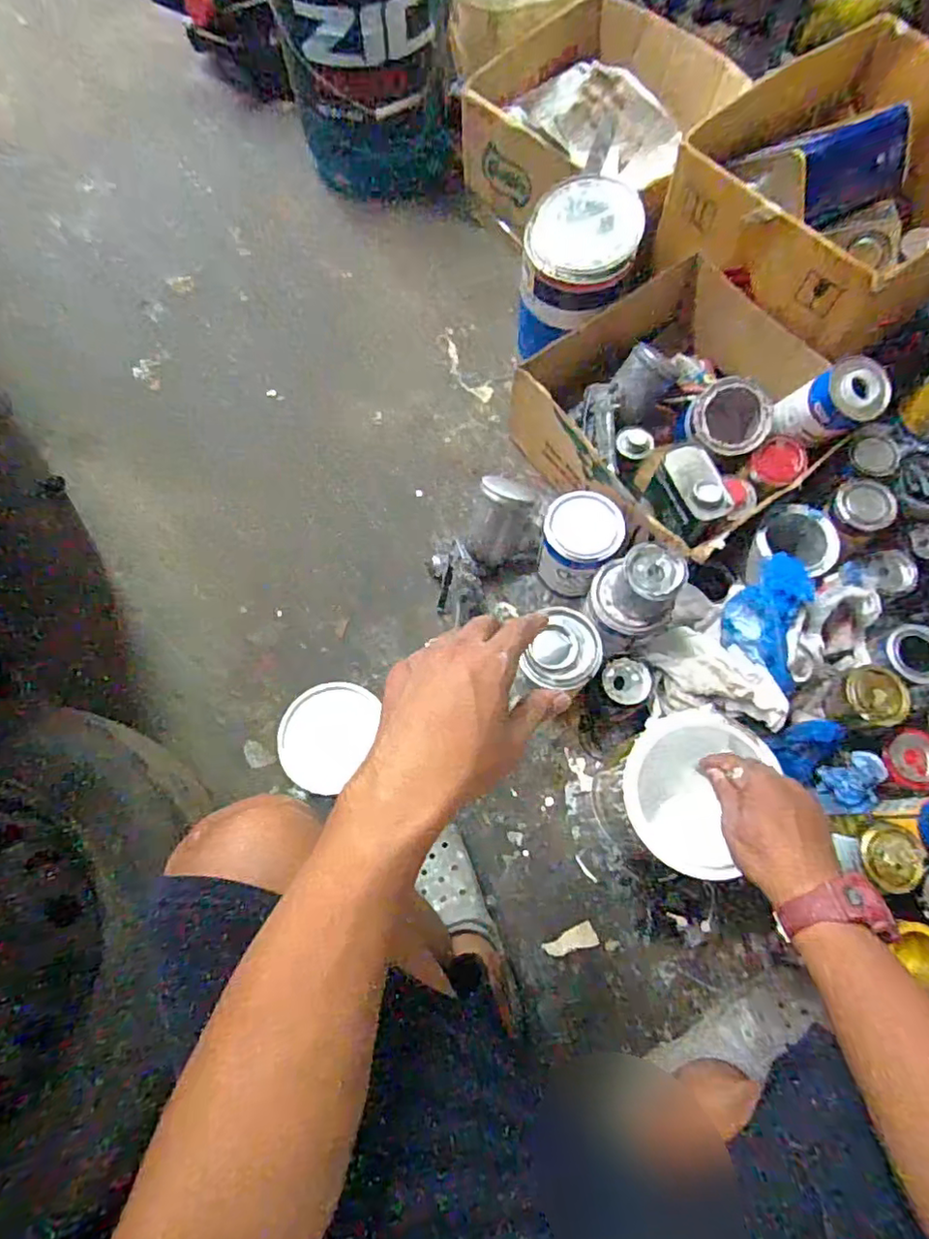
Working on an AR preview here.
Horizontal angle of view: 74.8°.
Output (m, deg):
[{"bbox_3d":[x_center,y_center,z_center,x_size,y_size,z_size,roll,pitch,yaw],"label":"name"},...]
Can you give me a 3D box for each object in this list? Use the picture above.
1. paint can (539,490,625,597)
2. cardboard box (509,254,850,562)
[{"bbox_3d":[0.159,-0.103,0.868,0.104,0.136,0.098,0,71,1],"label":"paint can"},{"bbox_3d":[0.309,-0.289,0.882,0.387,0.153,0.380,-33,73,-10],"label":"cardboard box"}]

